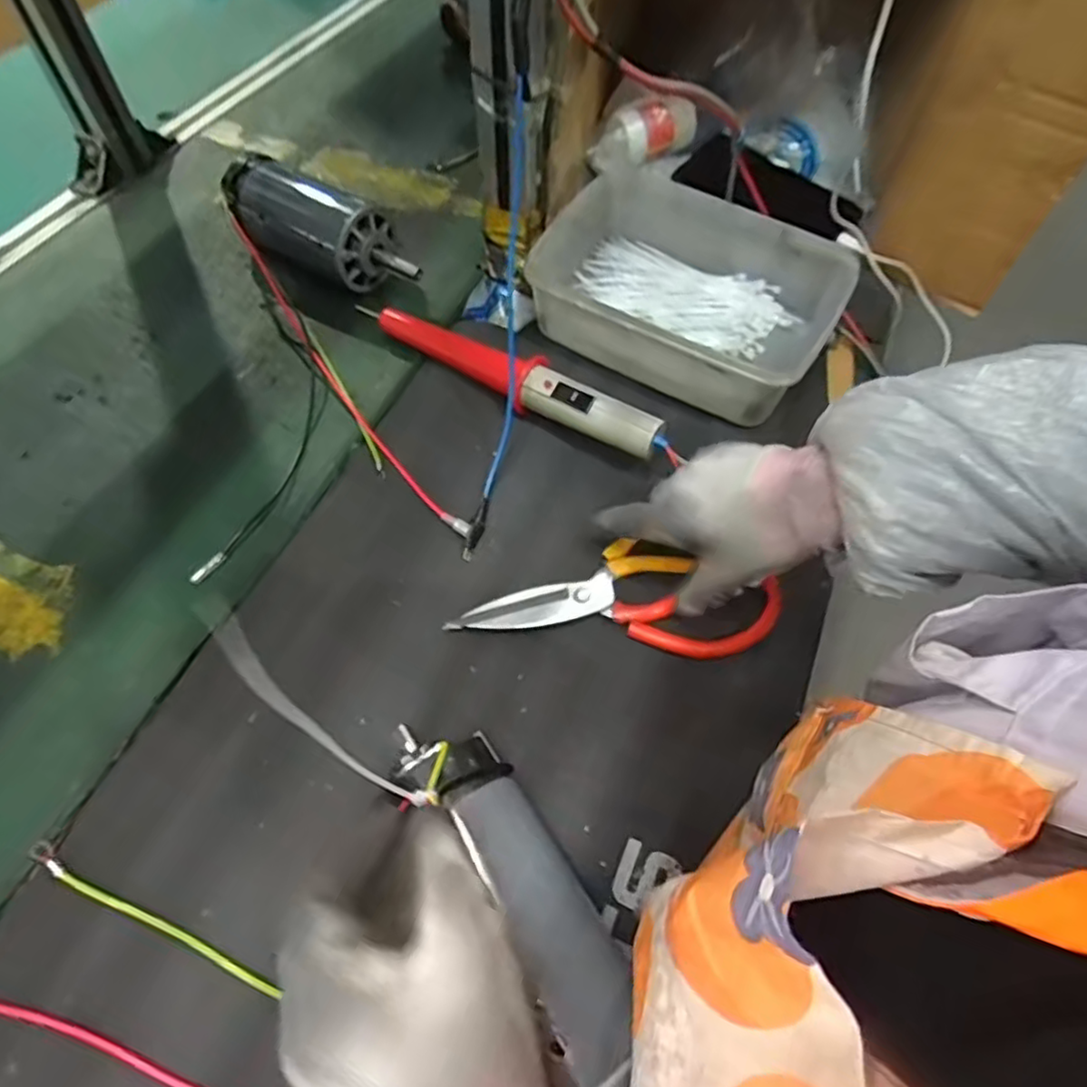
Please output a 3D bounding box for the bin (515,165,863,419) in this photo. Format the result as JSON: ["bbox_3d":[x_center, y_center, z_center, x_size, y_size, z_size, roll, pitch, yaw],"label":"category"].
[{"bbox_3d":[0.106,-0.196,0.512,0.219,0.073,0.149,29,63,15],"label":"bin"}]

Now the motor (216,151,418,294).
[{"bbox_3d":[-0.196,-0.272,0.572,0.212,0.059,0.067,27,62,14],"label":"motor"}]

